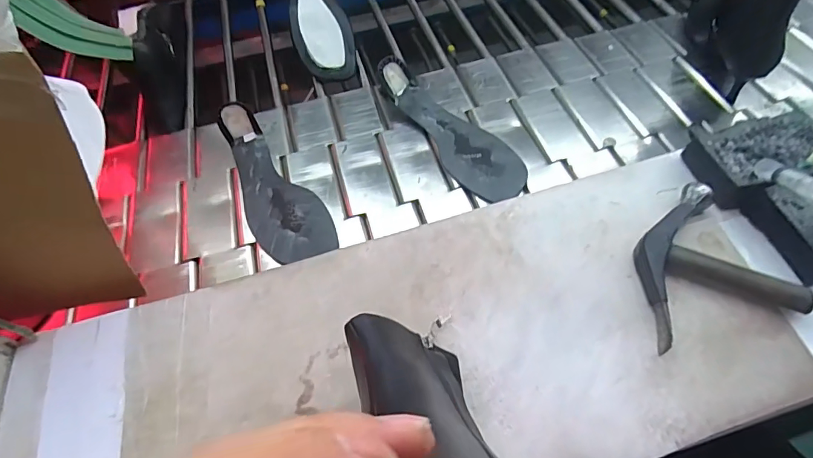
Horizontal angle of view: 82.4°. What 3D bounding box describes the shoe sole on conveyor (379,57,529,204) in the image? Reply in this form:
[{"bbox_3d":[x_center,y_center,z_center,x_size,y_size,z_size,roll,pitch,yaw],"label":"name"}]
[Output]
[{"bbox_3d":[0.058,-0.132,0.582,0.080,0.053,0.239,-32,59,-18],"label":"shoe sole on conveyor"}]

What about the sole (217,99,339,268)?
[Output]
[{"bbox_3d":[-0.167,-0.058,0.549,0.082,0.044,0.234,-29,59,-16],"label":"sole"}]

